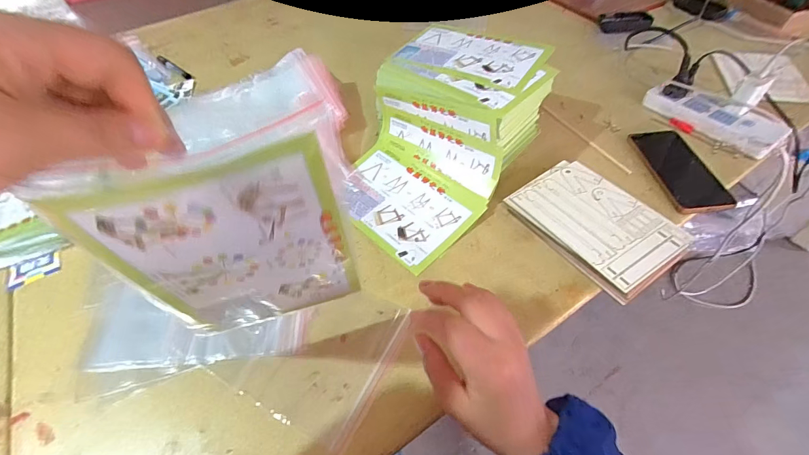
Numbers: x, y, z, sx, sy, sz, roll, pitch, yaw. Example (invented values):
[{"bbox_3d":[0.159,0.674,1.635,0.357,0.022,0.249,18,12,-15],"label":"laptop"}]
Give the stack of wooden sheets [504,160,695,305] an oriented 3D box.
[{"bbox_3d":[0.242,-0.005,0.484,0.130,0.032,0.191,-29,55,-20],"label":"stack of wooden sheets"}]

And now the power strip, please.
[{"bbox_3d":[0.487,-0.179,0.599,0.078,0.033,0.190,-33,56,-22],"label":"power strip"}]

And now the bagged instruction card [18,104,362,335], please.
[{"bbox_3d":[-0.107,0.020,0.266,0.146,0.215,0.009,-17,59,-14],"label":"bagged instruction card"}]

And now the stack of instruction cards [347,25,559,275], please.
[{"bbox_3d":[0.041,-0.134,0.535,0.217,0.128,0.332,27,56,22],"label":"stack of instruction cards"}]

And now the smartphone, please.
[{"bbox_3d":[0.395,-0.086,0.540,0.074,0.016,0.170,-5,50,2],"label":"smartphone"}]

